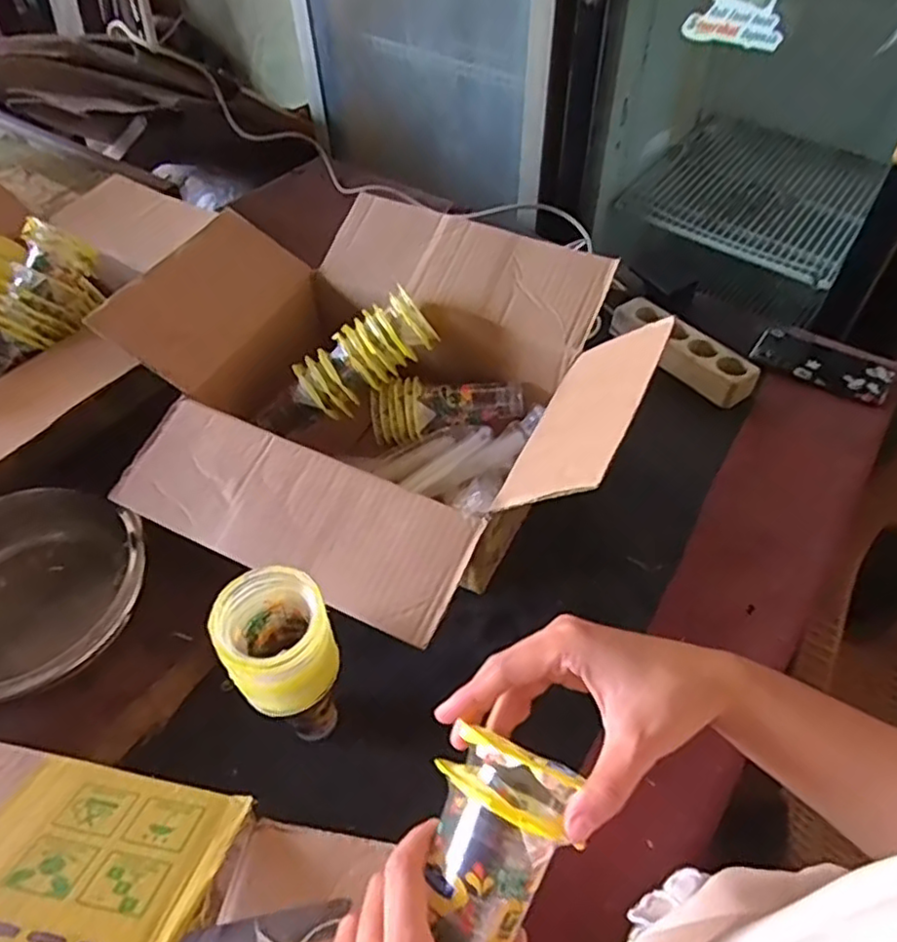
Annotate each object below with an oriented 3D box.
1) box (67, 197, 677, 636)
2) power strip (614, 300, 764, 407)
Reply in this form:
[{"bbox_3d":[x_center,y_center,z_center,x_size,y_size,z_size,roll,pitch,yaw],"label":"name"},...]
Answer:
[{"bbox_3d":[-0.072,-0.082,0.689,0.493,0.190,0.449,22,53,15],"label":"box"},{"bbox_3d":[0.298,-0.157,0.840,0.055,0.039,0.204,-32,59,-25],"label":"power strip"}]

